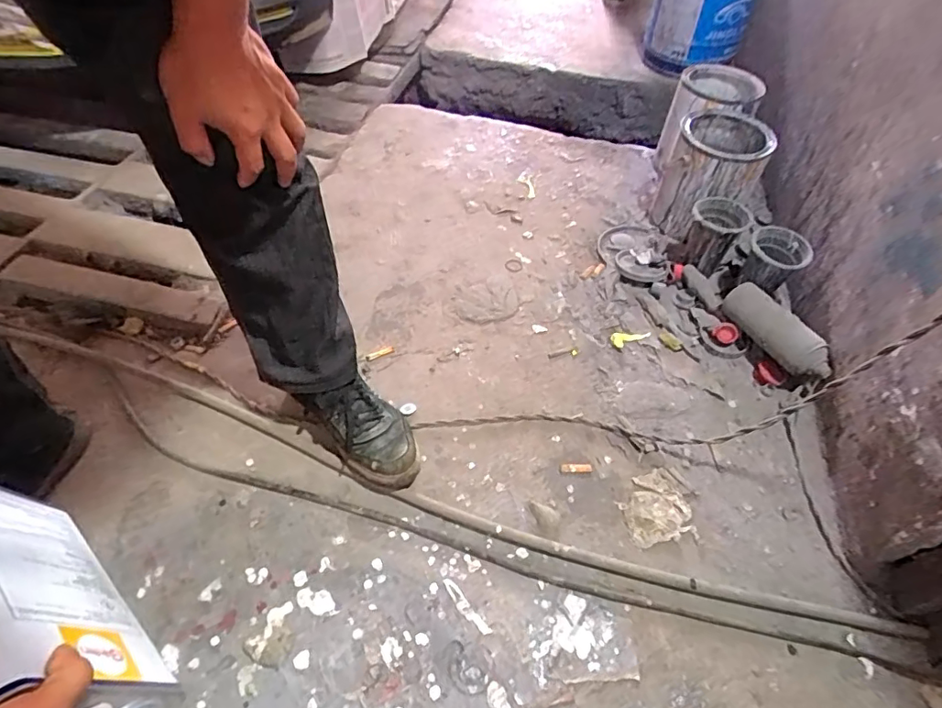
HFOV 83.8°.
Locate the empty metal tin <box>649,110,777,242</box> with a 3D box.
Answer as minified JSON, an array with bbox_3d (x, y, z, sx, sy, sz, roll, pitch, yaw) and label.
[{"bbox_3d":[0.449,-0.326,1.011,0.164,0.199,0.176,25,55,16],"label":"empty metal tin"}]

